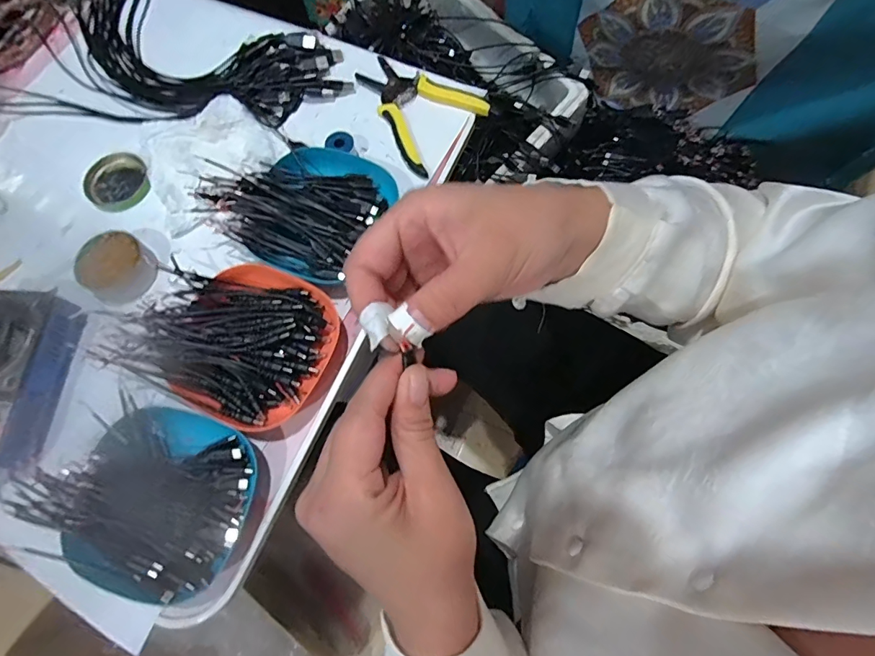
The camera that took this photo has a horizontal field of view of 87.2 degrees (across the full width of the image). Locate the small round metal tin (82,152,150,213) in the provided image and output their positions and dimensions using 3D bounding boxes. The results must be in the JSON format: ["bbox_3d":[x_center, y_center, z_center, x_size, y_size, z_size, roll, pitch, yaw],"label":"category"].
[{"bbox_3d":[-0.345,-0.157,0.496,0.070,0.007,0.065,0,72,0],"label":"small round metal tin"}]

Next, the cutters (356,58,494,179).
[{"bbox_3d":[-0.033,-0.246,0.511,0.146,0.012,0.115,39,76,12],"label":"cutters"}]

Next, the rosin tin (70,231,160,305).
[{"bbox_3d":[-0.308,-0.057,0.444,0.072,0.035,0.064,37,76,11],"label":"rosin tin"}]

